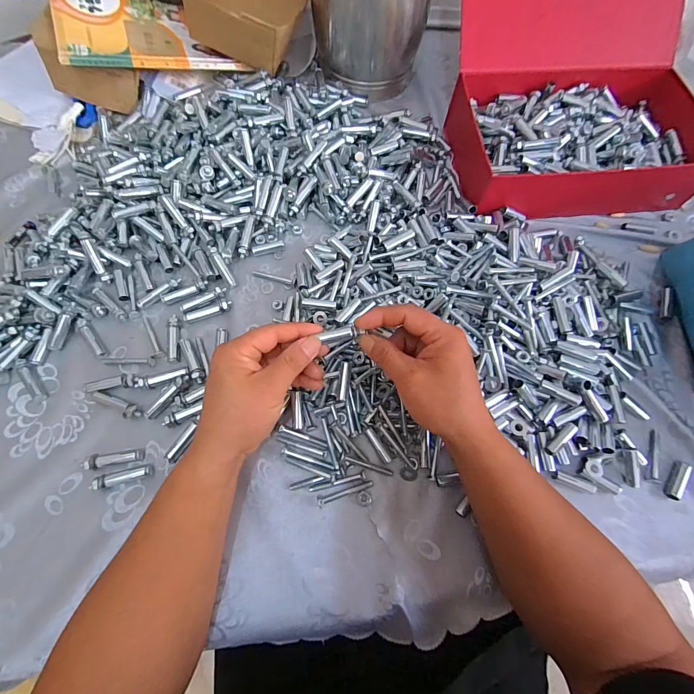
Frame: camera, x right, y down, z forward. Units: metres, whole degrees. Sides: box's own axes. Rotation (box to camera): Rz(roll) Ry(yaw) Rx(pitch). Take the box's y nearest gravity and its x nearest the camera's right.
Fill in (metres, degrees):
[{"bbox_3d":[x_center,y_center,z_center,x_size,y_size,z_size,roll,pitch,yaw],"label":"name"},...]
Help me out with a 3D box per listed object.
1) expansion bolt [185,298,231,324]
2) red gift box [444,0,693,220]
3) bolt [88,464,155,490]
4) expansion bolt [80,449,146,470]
[{"bbox_3d":[-0.161,-0.042,0.405,0.054,0.012,0.012,-19,71,-9],"label":"expansion bolt"},{"bbox_3d":[0.296,-0.385,0.448,0.297,0.195,0.371,-4,70,-3],"label":"red gift box"},{"bbox_3d":[-0.219,0.126,0.341,0.058,0.009,0.011,-14,71,-7],"label":"bolt"},{"bbox_3d":[-0.233,0.111,0.347,0.060,0.011,0.013,-10,70,-5],"label":"expansion bolt"}]

